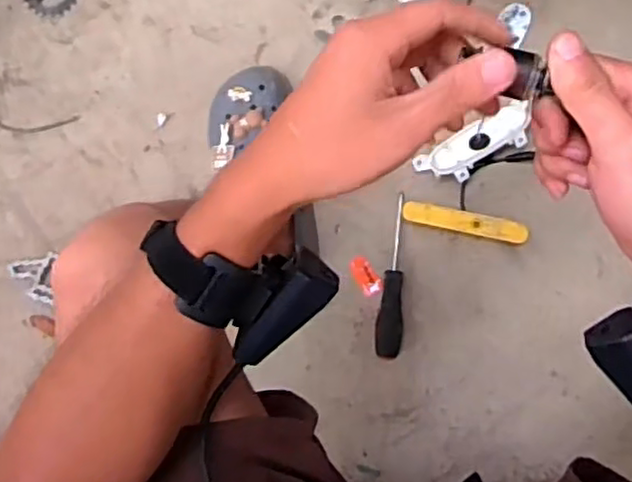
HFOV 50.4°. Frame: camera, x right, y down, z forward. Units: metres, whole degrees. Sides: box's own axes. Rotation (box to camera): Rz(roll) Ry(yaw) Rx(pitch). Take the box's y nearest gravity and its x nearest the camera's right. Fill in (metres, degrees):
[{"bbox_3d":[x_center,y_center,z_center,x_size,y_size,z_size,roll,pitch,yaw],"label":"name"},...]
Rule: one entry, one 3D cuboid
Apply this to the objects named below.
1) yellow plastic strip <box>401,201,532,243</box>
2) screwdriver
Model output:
[{"bbox_3d":[0.181,-0.022,0.817,0.147,0.013,0.028,11,91,7],"label":"yellow plastic strip"},{"bbox_3d":[0.095,0.043,0.824,0.032,0.026,0.196,5,90,7],"label":"screwdriver"}]

